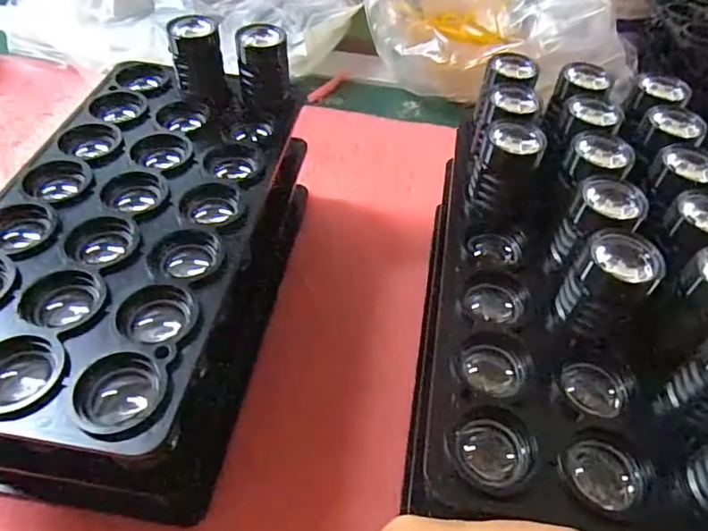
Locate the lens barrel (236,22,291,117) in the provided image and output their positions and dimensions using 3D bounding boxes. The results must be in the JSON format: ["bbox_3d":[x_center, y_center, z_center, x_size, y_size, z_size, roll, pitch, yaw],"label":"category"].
[{"bbox_3d":[-0.041,-0.090,0.241,0.023,0.032,0.020,-5,49,-9],"label":"lens barrel"}]

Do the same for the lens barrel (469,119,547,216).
[{"bbox_3d":[0.060,-0.037,0.206,0.022,0.033,0.027,23,50,15],"label":"lens barrel"}]

